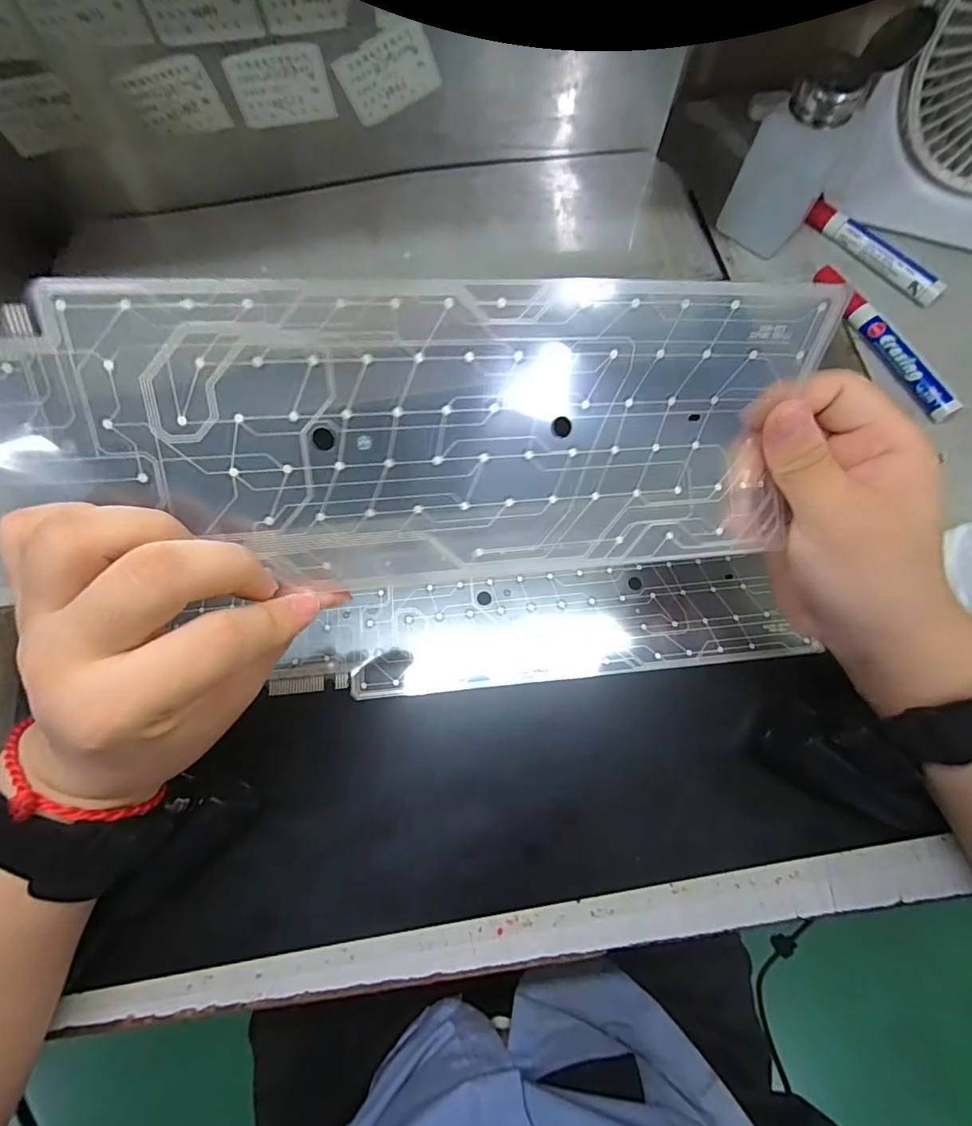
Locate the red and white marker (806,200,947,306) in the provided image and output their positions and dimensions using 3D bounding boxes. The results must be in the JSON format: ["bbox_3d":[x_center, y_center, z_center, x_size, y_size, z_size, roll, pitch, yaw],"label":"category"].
[{"bbox_3d":[0.298,-0.240,0.385,0.015,0.015,0.115,-39,75,-11],"label":"red and white marker"}]

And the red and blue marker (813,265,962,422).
[{"bbox_3d":[0.284,-0.161,0.359,0.014,0.017,0.142,-24,72,-7],"label":"red and blue marker"}]

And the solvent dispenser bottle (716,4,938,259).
[{"bbox_3d":[0.219,-0.289,0.346,0.060,0.119,0.056,41,77,13],"label":"solvent dispenser bottle"}]

